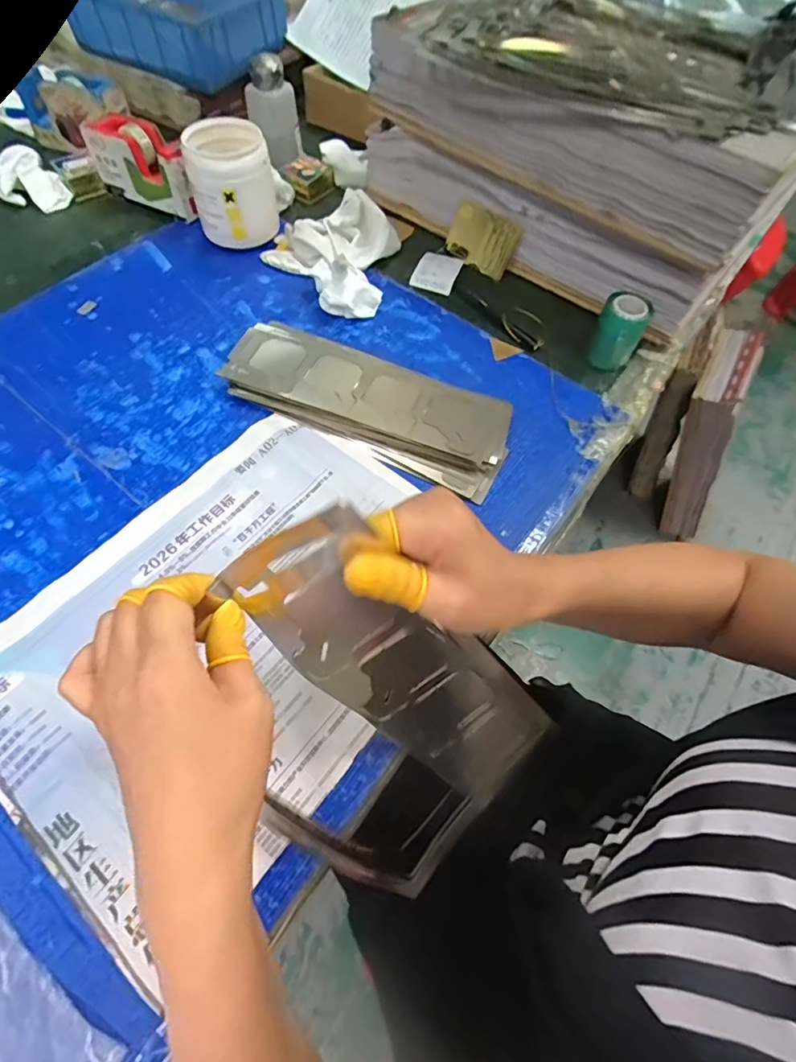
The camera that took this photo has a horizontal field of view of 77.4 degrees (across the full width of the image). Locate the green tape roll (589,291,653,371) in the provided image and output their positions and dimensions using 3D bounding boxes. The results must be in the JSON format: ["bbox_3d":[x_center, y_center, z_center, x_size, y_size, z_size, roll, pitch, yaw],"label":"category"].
[{"bbox_3d":[0.240,-0.216,0.544,0.047,0.071,0.039,24,62,12],"label":"green tape roll"}]

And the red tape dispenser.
[{"bbox_3d":[-0.317,-0.462,0.641,0.153,0.087,0.054,25,62,12],"label":"red tape dispenser"}]

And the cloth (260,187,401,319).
[{"bbox_3d":[-0.061,-0.338,0.602,0.149,0.050,0.164,-38,68,-21],"label":"cloth"}]

